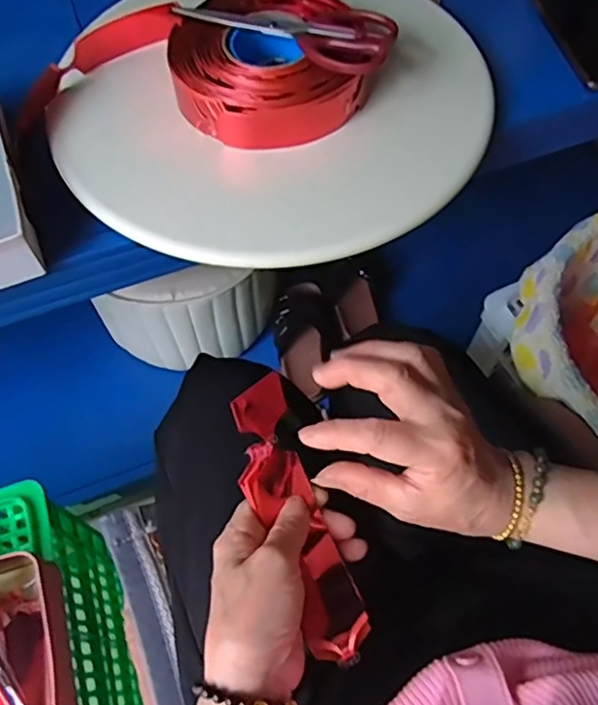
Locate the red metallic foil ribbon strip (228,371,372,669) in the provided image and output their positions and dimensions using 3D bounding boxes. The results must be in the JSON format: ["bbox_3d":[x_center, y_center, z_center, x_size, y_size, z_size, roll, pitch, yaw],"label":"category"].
[{"bbox_3d":[-0.002,0.097,0.356,0.041,0.028,0.162,-22,85,-11],"label":"red metallic foil ribbon strip"}]

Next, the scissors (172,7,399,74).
[{"bbox_3d":[-0.010,-0.298,0.543,0.201,0.014,0.073,25,65,14],"label":"scissors"}]

